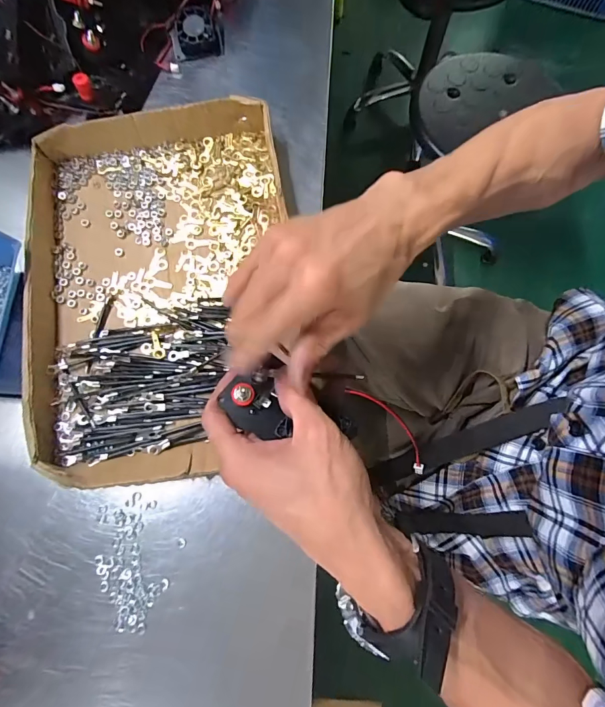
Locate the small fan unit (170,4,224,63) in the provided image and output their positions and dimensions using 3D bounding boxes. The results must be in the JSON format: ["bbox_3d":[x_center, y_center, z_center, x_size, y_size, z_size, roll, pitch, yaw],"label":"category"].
[{"bbox_3d":[-0.115,-0.353,0.414,0.049,0.015,0.052,-15,102,-7],"label":"small fan unit"}]

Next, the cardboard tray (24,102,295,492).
[{"bbox_3d":[-0.125,-0.068,0.329,0.219,0.029,0.335,-7,74,0],"label":"cardboard tray"}]

